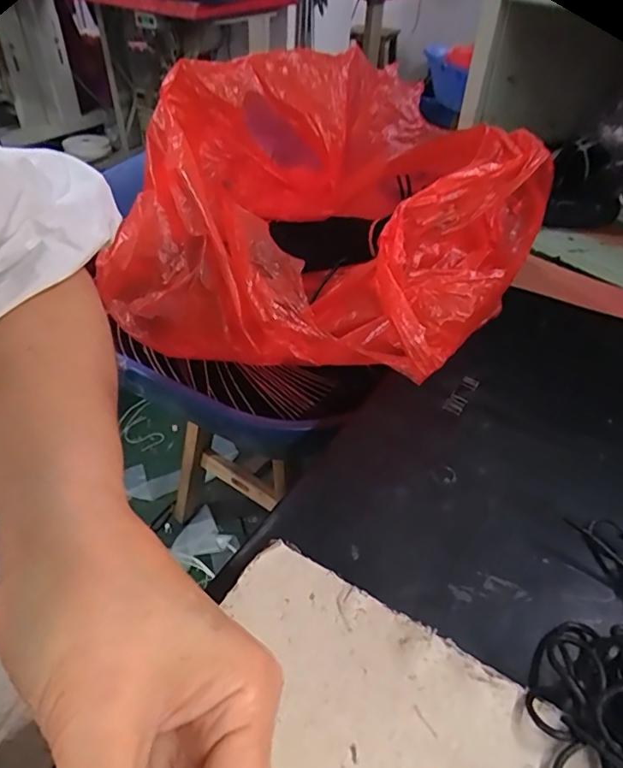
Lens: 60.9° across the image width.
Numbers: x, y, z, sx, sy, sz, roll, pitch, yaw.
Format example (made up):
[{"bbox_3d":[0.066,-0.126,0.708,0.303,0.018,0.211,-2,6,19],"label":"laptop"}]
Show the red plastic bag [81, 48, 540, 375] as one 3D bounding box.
[{"bbox_3d":[0.016,-0.130,0.405,0.292,0.154,0.250,26,45,23],"label":"red plastic bag"}]

